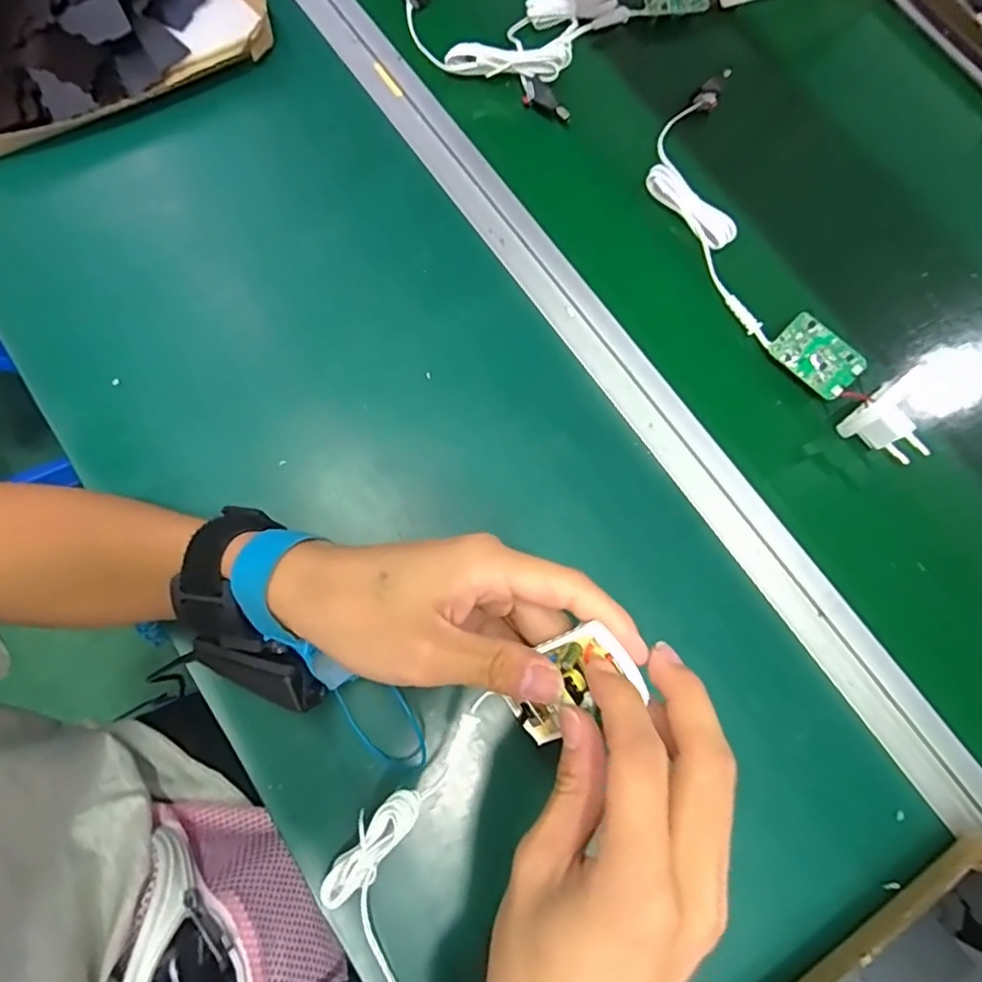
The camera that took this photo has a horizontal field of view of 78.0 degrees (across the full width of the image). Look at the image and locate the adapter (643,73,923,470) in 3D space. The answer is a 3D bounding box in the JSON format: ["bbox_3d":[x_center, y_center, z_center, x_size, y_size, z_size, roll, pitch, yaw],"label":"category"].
[{"bbox_3d":[0.192,-0.165,0.418,0.095,0.018,0.324,-20,76,-5],"label":"adapter"}]

